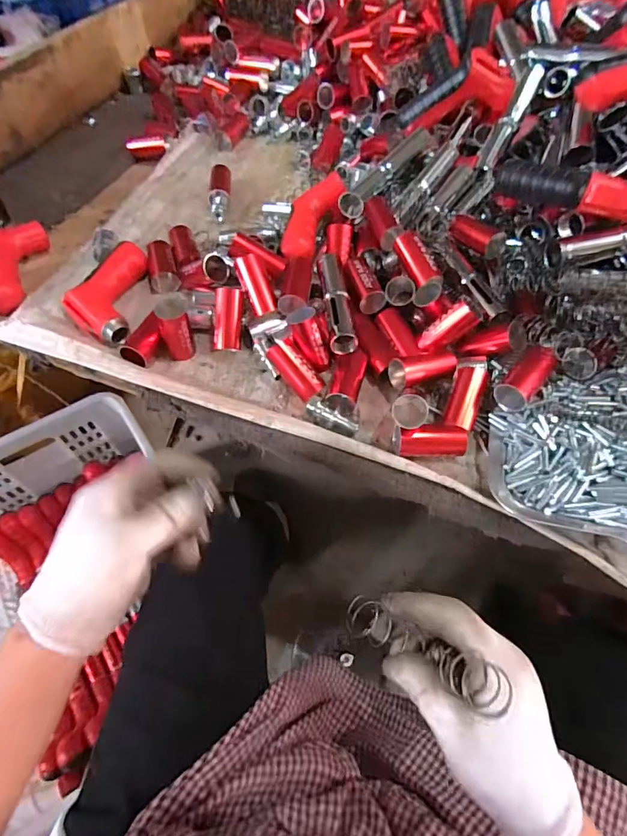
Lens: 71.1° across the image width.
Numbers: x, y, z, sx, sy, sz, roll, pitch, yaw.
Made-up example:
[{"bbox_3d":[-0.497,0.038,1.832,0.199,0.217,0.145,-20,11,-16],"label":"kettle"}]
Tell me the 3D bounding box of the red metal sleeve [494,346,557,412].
[{"bbox_3d":[0.193,-0.038,0.400,0.028,0.025,0.066,37,80,18],"label":"red metal sleeve"}]

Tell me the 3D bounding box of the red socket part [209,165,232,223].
[{"bbox_3d":[-0.128,-0.309,0.599,0.028,0.024,0.102,-2,58,-4],"label":"red socket part"}]

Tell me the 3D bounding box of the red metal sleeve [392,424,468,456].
[{"bbox_3d":[0.106,0.022,0.403,0.060,0.033,0.034,5,58,1],"label":"red metal sleeve"}]

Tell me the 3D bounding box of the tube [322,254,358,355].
[{"bbox_3d":[0.025,-0.123,0.461,0.025,0.030,0.133,-3,58,-5],"label":"tube"}]

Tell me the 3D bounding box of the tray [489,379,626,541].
[{"bbox_3d":[0.284,0.043,0.377,0.255,0.039,0.148,15,59,7],"label":"tray"}]

